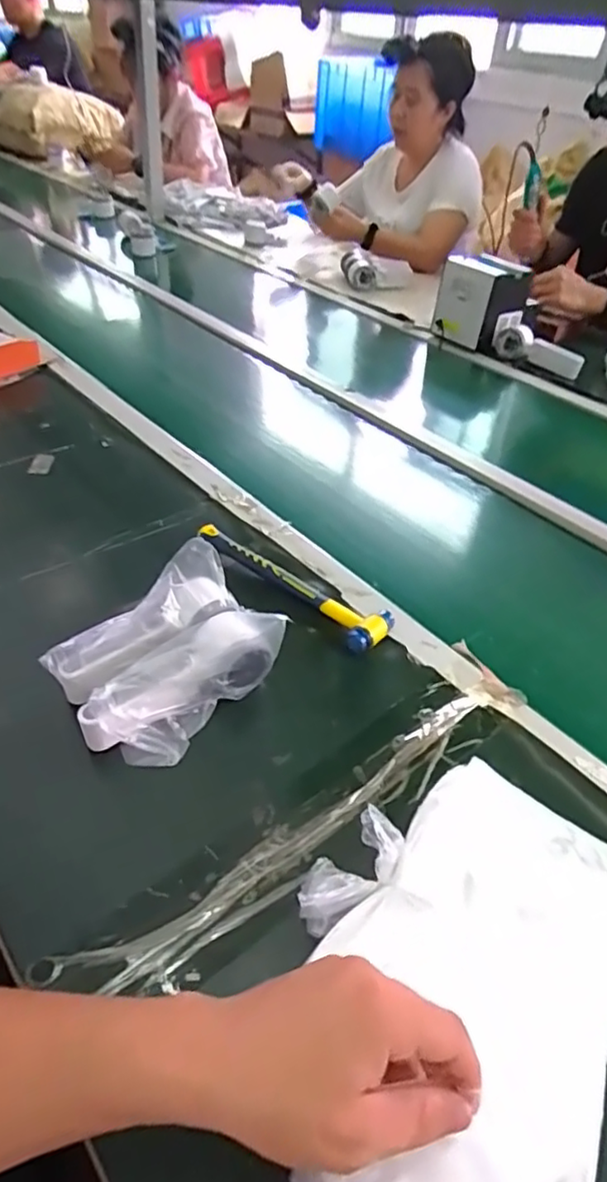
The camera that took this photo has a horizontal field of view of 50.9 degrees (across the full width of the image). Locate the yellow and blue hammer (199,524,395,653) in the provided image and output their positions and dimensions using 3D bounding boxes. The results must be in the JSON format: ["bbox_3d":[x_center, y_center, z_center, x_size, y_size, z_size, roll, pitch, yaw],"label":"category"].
[{"bbox_3d":[-0.012,-0.011,0.678,0.234,0.029,0.055,33,48,28],"label":"yellow and blue hammer"}]

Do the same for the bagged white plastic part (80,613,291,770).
[{"bbox_3d":[-0.099,0.078,0.538,0.172,0.083,0.075,-33,52,-18],"label":"bagged white plastic part"}]

